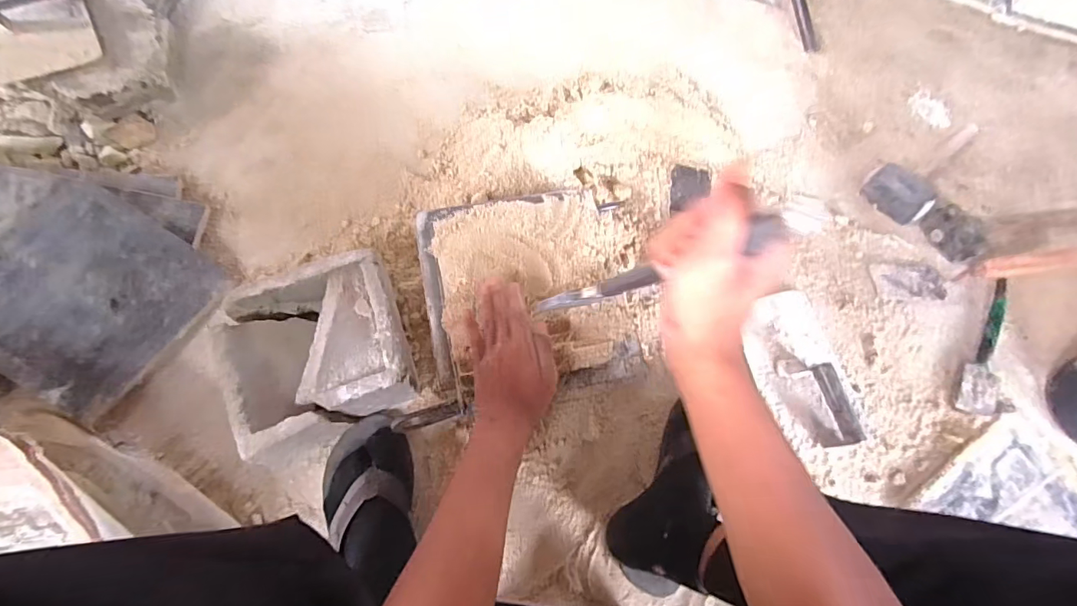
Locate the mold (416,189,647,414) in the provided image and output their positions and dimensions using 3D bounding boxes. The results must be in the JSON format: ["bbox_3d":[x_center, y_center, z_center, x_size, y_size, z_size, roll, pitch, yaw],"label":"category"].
[{"bbox_3d":[-0.017,-0.005,0.619,0.239,0.117,0.252,-10,72,-6],"label":"mold"}]

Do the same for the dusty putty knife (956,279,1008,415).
[{"bbox_3d":[0.690,0.065,0.720,0.054,0.018,0.229,27,72,7],"label":"dusty putty knife"}]

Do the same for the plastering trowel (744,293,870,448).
[{"bbox_3d":[0.383,0.083,0.666,0.125,0.079,0.218,-13,72,-7],"label":"plastering trowel"}]

